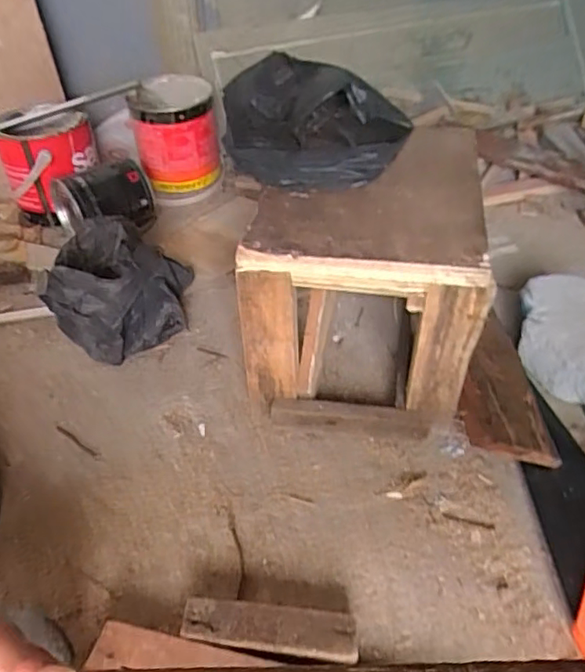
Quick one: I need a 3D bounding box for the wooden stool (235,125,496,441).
[{"bbox_3d":[0.085,-0.080,0.691,0.230,0.219,0.333,5,41,7],"label":"wooden stool"}]

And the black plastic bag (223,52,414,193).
[{"bbox_3d":[0.008,-0.232,0.640,0.157,0.083,0.215,-29,48,-29],"label":"black plastic bag"}]

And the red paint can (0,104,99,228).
[{"bbox_3d":[-0.409,-0.288,0.983,0.161,0.151,0.144,7,41,10],"label":"red paint can"}]

